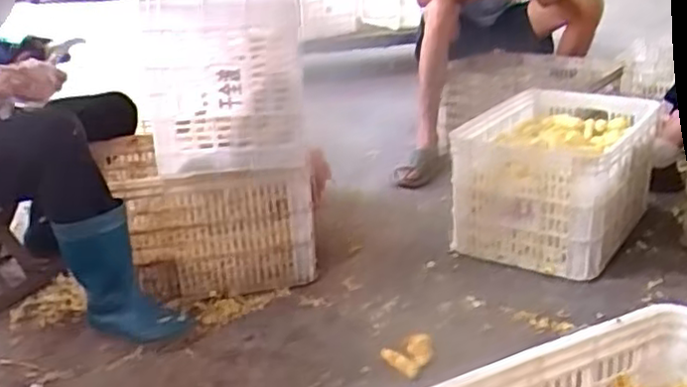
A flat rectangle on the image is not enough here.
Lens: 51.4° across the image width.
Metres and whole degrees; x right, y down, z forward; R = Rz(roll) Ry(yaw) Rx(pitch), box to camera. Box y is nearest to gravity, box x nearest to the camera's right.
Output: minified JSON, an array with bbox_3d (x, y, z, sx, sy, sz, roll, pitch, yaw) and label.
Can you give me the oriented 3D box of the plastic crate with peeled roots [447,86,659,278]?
[{"bbox_3d":[0.508,-0.050,1.695,0.376,0.270,0.503,9,25,26],"label":"plastic crate with peeled roots"}]

